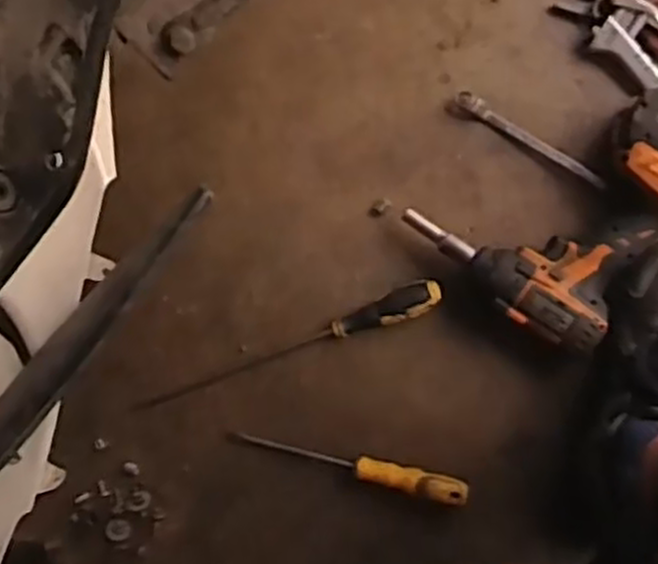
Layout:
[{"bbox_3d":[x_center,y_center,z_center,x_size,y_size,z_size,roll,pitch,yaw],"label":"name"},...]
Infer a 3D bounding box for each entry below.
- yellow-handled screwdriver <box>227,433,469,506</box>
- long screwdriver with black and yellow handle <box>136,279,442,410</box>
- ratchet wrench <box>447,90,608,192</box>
[{"bbox_3d":[0.016,0.179,0.776,0.245,0.026,0.025,13,95,14],"label":"yellow-handled screwdriver"},{"bbox_3d":[-0.046,0.065,0.781,0.331,0.035,0.030,-20,90,10],"label":"long screwdriver with black and yellow handle"},{"bbox_3d":[0.189,-0.137,0.732,0.163,0.014,0.022,30,97,6],"label":"ratchet wrench"}]

